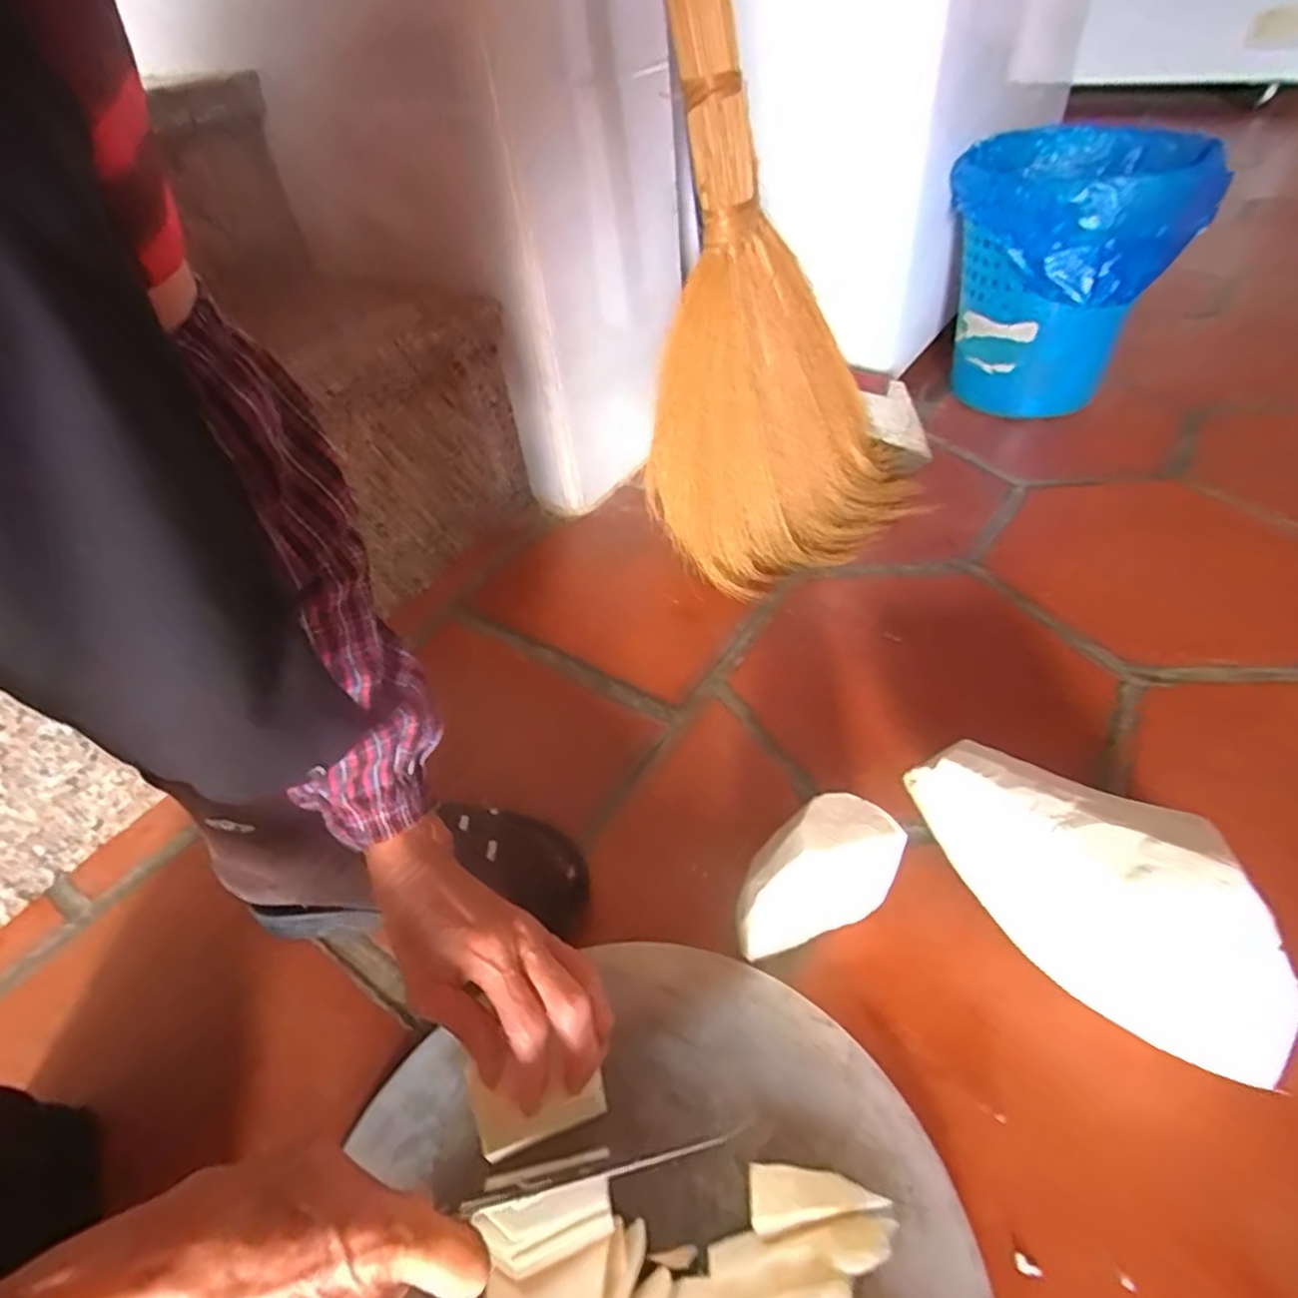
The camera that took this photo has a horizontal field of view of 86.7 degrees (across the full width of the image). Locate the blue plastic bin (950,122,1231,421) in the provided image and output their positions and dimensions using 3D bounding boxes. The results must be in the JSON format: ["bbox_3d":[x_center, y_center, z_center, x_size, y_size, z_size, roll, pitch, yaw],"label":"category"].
[{"bbox_3d":[0.415,-0.373,0.735,0.194,0.251,0.212,7,47,14],"label":"blue plastic bin"}]

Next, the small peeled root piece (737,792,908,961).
[{"bbox_3d":[0.093,0.130,0.394,0.090,0.090,0.037,-16,46,-9],"label":"small peeled root piece"}]

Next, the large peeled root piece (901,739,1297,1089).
[{"bbox_3d":[0.230,0.128,0.366,0.072,0.106,0.185,-25,48,-17],"label":"large peeled root piece"}]

